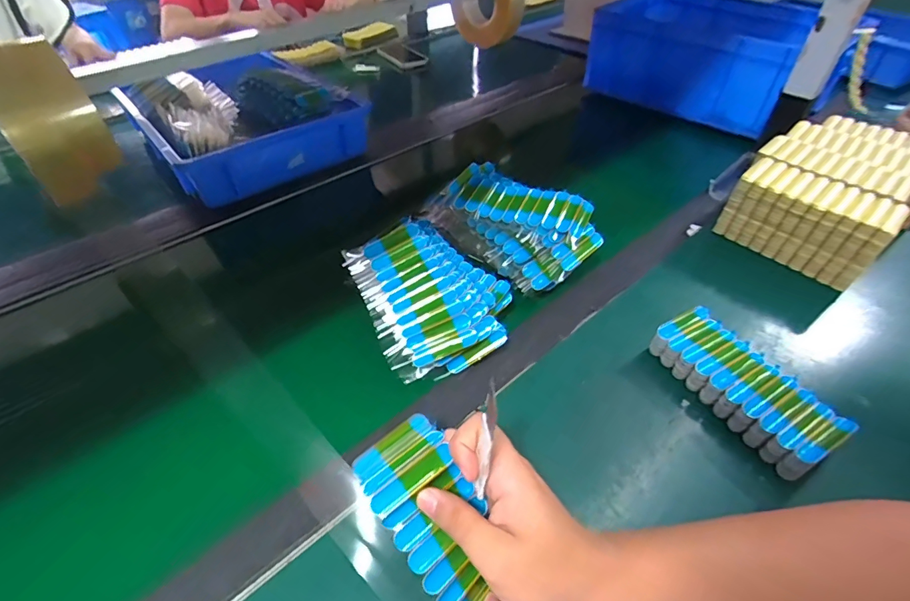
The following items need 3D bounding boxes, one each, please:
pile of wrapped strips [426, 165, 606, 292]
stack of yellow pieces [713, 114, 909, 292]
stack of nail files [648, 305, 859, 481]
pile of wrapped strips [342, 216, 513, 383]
[{"bbox_3d":[0.065,-0.093,0.517,0.197,0.058,0.105,32,54,28],"label":"pile of wrapped strips"},{"bbox_3d":[0.495,-0.140,0.585,0.265,0.098,0.181,-34,53,-28],"label":"stack of yellow pieces"},{"bbox_3d":[0.259,0.076,0.404,0.067,0.039,0.160,-22,48,-20],"label":"stack of nail files"},{"bbox_3d":[-0.026,-0.018,0.456,0.138,0.050,0.180,-20,48,-18],"label":"pile of wrapped strips"}]

